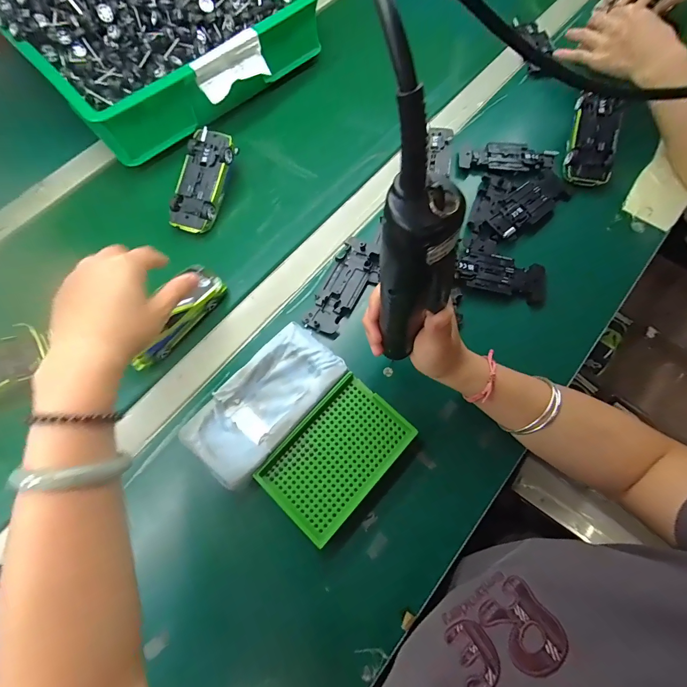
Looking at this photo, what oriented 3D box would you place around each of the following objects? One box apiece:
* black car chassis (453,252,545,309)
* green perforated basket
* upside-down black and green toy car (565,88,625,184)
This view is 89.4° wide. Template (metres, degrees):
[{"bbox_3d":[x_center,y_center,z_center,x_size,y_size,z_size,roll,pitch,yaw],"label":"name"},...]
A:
[{"bbox_3d":[0.184,-0.078,0.405,0.104,0.013,0.047,15,71,6],"label":"black car chassis"},{"bbox_3d":[-0.005,0.108,0.339,0.089,0.017,0.136,41,76,14],"label":"green perforated basket"},{"bbox_3d":[0.327,-0.266,0.453,0.054,0.029,0.120,10,88,1],"label":"upside-down black and green toy car"}]

